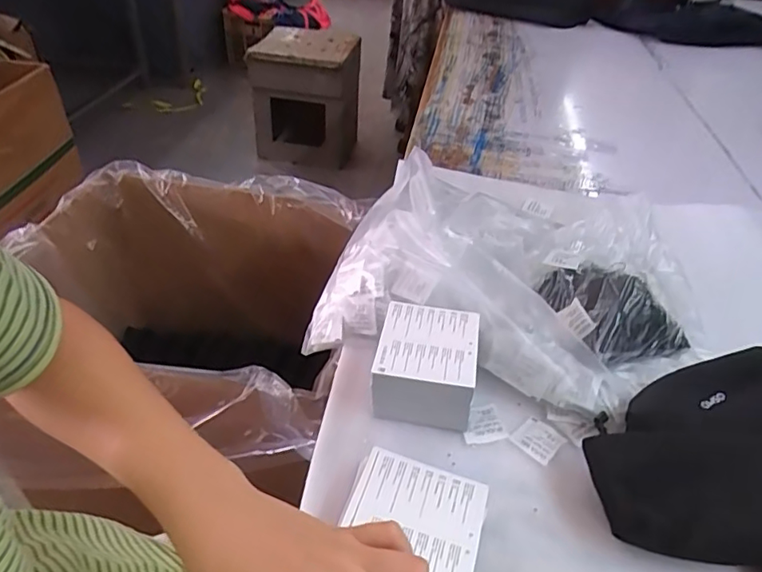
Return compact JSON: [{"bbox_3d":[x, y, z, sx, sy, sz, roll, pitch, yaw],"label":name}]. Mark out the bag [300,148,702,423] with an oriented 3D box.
[{"bbox_3d":[0.155,-0.020,0.641,0.378,0.103,0.319,18,41,15],"label":"bag"}]

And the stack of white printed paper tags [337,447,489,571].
[{"bbox_3d":[0.019,0.181,0.411,0.104,0.035,0.098,16,40,12],"label":"stack of white printed paper tags"}]

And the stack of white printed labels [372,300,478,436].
[{"bbox_3d":[0.042,0.077,0.525,0.090,0.066,0.106,9,39,5],"label":"stack of white printed labels"}]

